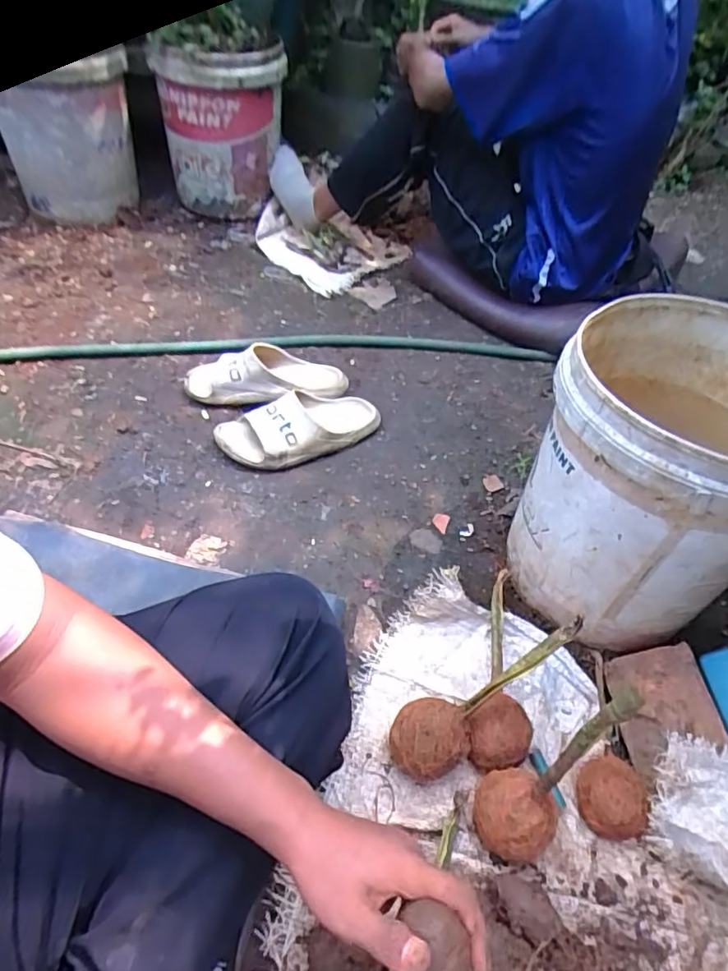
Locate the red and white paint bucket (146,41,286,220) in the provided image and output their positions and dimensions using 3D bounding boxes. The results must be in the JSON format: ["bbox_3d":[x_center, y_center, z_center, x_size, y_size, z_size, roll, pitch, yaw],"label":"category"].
[{"bbox_3d":[-0.350,-0.891,1.415,0.288,0.363,0.261,-3,51,-9],"label":"red and white paint bucket"}]

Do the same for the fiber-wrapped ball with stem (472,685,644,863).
[{"bbox_3d":[0.168,0.273,0.504,0.093,0.234,0.080,-15,54,-18],"label":"fiber-wrapped ball with stem"}]

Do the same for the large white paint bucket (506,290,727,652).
[{"bbox_3d":[0.357,-0.010,0.710,0.283,0.337,0.300,33,54,20],"label":"large white paint bucket"}]

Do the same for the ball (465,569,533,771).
[{"bbox_3d":[0.164,0.212,0.696,0.074,0.064,0.264,13,37,4],"label":"ball"}]

